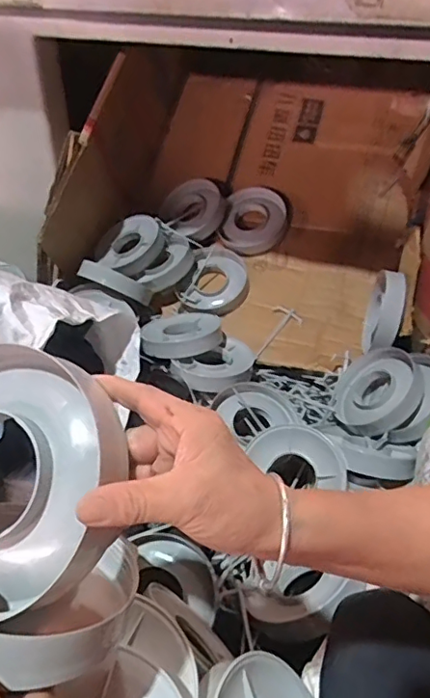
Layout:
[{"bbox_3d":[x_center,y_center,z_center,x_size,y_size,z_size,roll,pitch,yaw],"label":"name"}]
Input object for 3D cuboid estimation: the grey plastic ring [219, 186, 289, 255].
[{"bbox_3d":[0.087,-0.284,1.202,0.139,0.156,0.026,17,-4,13],"label":"grey plastic ring"}]

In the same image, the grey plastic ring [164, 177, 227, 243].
[{"bbox_3d":[-0.048,-0.323,1.235,0.152,0.037,0.136,41,87,24],"label":"grey plastic ring"}]

